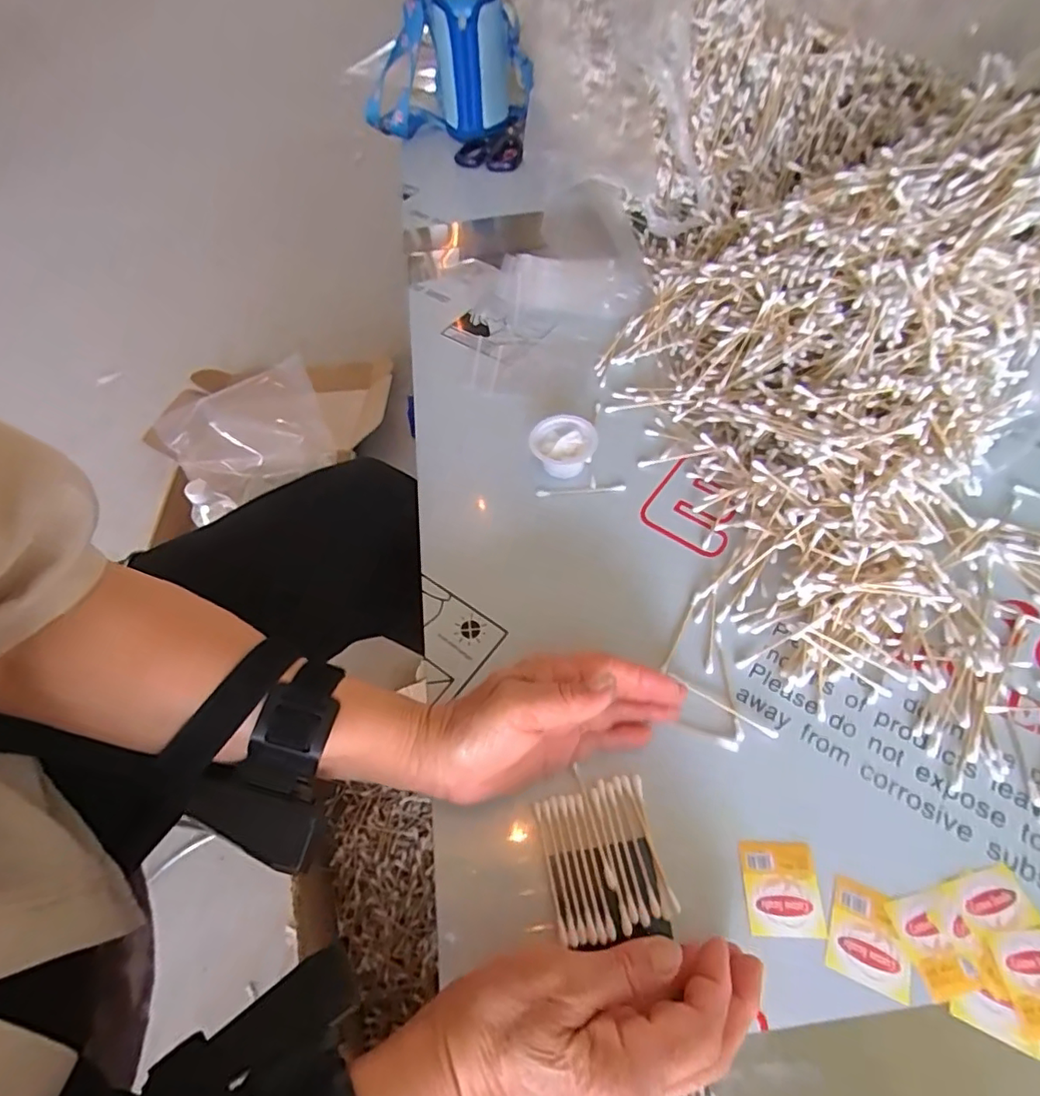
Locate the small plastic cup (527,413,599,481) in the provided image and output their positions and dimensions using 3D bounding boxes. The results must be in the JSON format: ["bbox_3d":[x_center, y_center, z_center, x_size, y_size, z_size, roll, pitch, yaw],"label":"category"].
[{"bbox_3d":[0.037,-0.085,0.474,0.053,0.029,0.047,7,58,8],"label":"small plastic cup"}]

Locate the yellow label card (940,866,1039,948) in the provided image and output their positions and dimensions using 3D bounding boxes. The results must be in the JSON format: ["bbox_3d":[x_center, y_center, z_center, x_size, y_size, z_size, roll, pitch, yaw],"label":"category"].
[{"bbox_3d":[0.249,0.188,0.298,0.038,0.004,0.031,-15,58,-5],"label":"yellow label card"}]

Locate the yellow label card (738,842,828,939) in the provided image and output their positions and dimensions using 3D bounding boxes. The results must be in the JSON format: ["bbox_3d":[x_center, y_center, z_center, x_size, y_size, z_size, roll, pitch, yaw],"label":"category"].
[{"bbox_3d":[0.143,0.186,0.309,0.039,0.004,0.044,0,58,4],"label":"yellow label card"}]

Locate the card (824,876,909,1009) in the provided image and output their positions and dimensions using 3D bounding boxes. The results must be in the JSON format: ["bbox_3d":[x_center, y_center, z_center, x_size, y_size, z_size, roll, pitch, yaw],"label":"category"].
[{"bbox_3d":[0.183,0.203,0.294,0.038,0.004,0.044,18,61,15],"label":"card"}]

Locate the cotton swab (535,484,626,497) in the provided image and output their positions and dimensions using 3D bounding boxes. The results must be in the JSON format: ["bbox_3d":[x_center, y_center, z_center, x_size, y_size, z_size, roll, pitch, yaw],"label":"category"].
[{"bbox_3d":[0.050,-0.047,0.463,0.073,0.005,0.005,-4,58,1],"label":"cotton swab"}]

